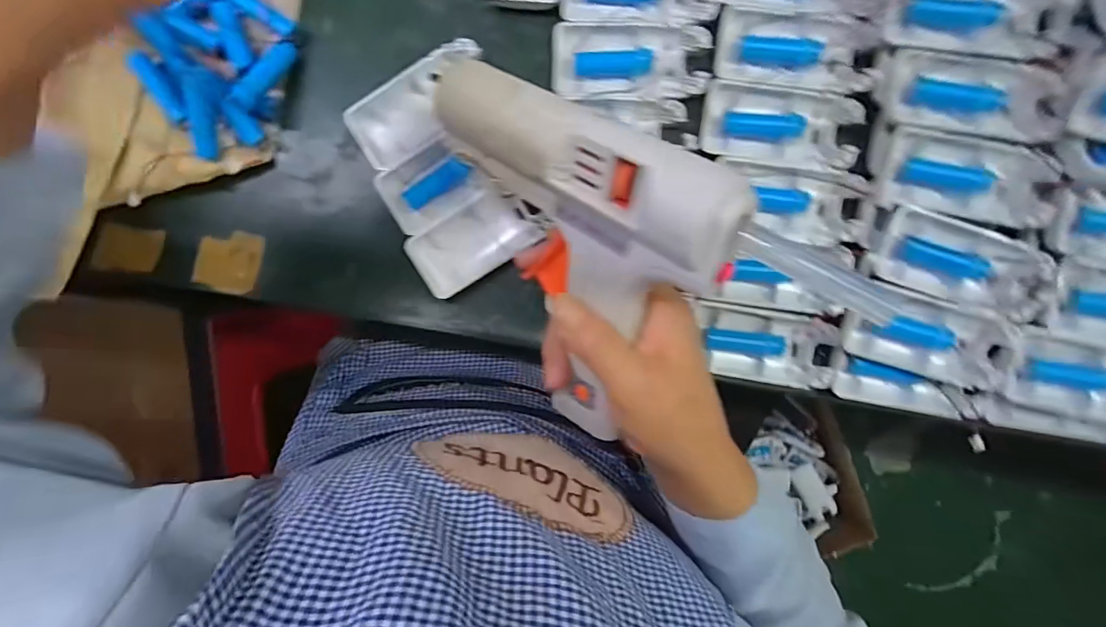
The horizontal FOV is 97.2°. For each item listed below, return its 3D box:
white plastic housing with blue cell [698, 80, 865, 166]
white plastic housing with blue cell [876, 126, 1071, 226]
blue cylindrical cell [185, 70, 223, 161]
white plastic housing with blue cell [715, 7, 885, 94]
[{"bbox_3d":[0.141,-0.117,0.303,0.092,0.019,0.042,8,92,1],"label":"white plastic housing with blue cell"},{"bbox_3d":[0.244,-0.078,0.282,0.097,0.016,0.044,11,92,1],"label":"white plastic housing with blue cell"},{"bbox_3d":[-0.215,-0.121,0.302,0.015,0.014,0.050,16,113,3],"label":"blue cylindrical cell"},{"bbox_3d":[0.149,-0.160,0.297,0.093,0.014,0.046,8,92,1],"label":"white plastic housing with blue cell"}]

